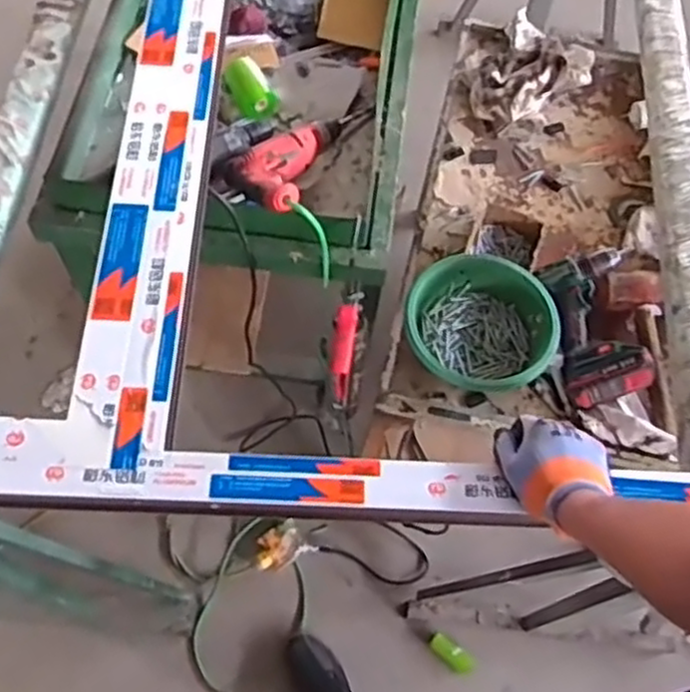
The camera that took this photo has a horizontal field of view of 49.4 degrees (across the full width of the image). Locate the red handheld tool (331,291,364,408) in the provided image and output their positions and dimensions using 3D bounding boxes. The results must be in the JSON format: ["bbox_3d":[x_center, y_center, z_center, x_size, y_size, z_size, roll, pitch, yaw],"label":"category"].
[{"bbox_3d":[-0.001,-0.001,1.127,0.033,0.134,0.155,11,64,2],"label":"red handheld tool"}]

